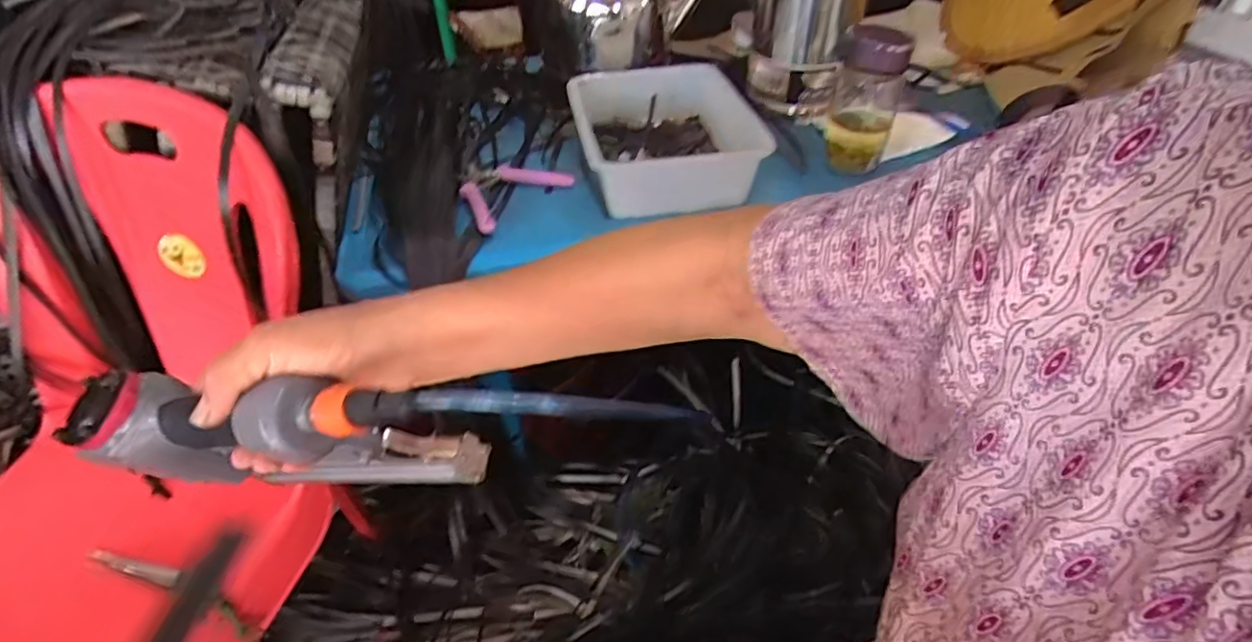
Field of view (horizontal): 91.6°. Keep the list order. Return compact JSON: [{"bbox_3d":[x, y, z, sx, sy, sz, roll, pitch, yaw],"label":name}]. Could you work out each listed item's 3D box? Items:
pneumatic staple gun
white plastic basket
[{"bbox_3d":[-0.223,0.064,0.374,0.249,0.108,0.056,3,43,8],"label":"pneumatic staple gun"},{"bbox_3d":[0.040,-0.237,0.765,0.201,0.077,0.280,-6,43,-7],"label":"white plastic basket"}]

